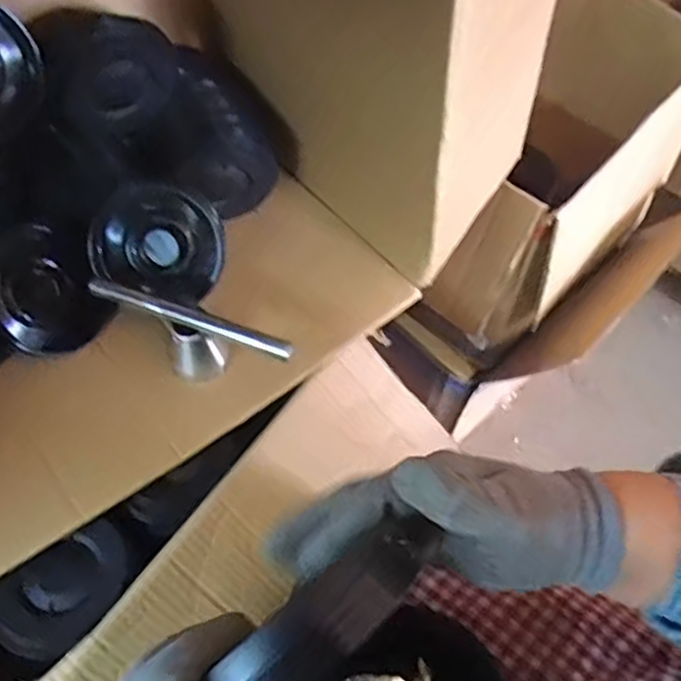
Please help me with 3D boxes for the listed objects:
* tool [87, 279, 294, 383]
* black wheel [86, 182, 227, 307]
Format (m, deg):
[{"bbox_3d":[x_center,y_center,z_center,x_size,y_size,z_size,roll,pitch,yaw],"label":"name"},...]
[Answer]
[{"bbox_3d":[-0.138,-0.002,0.607,0.195,0.061,0.036,17,55,9],"label":"tool"},{"bbox_3d":[-0.171,-0.093,0.633,0.119,0.103,0.023,21,13,-10],"label":"black wheel"}]

